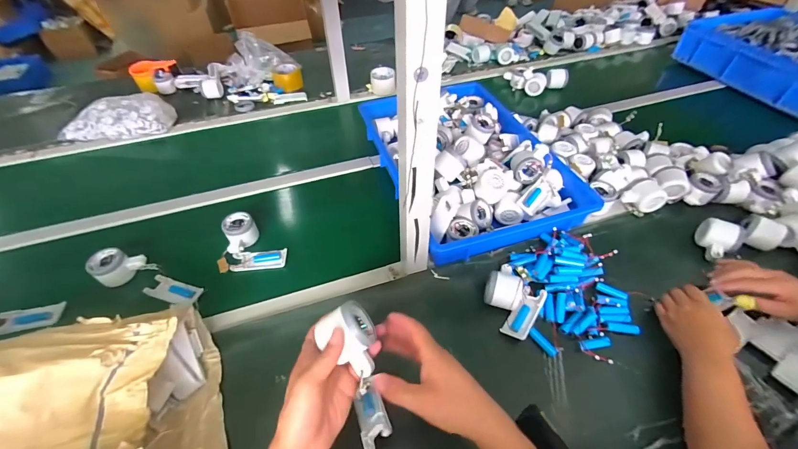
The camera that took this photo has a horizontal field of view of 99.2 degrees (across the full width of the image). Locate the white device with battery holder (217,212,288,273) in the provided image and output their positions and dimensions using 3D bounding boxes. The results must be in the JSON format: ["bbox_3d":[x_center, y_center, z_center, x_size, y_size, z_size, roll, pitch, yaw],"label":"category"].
[{"bbox_3d":[-0.290,0.033,0.679,0.120,0.050,0.119,-8,49,-6],"label":"white device with battery holder"}]

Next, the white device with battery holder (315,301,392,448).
[{"bbox_3d":[-0.053,0.178,0.408,0.066,0.166,0.063,-13,14,-10],"label":"white device with battery holder"}]

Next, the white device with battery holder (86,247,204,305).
[{"bbox_3d":[-0.462,0.095,0.627,0.217,0.051,0.062,11,50,11],"label":"white device with battery holder"}]

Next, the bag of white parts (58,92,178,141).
[{"bbox_3d":[-0.812,-0.306,0.975,0.305,0.065,0.164,-9,49,-6],"label":"bag of white parts"}]

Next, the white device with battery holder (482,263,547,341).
[{"bbox_3d":[0.190,0.124,0.569,0.093,0.051,0.105,29,55,24],"label":"white device with battery holder"}]

